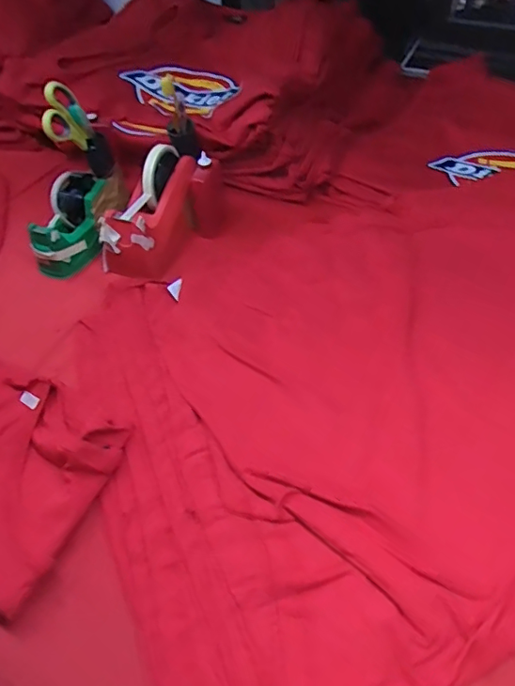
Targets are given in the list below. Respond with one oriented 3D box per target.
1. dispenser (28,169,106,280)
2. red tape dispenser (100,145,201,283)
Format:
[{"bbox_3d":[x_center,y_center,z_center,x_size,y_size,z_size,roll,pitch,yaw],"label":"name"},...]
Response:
[{"bbox_3d":[-0.251,-0.162,0.714,0.072,0.070,0.150,7,73,8],"label":"dispenser"},{"bbox_3d":[-0.136,-0.180,0.705,0.087,0.104,0.171,23,51,21],"label":"red tape dispenser"}]

